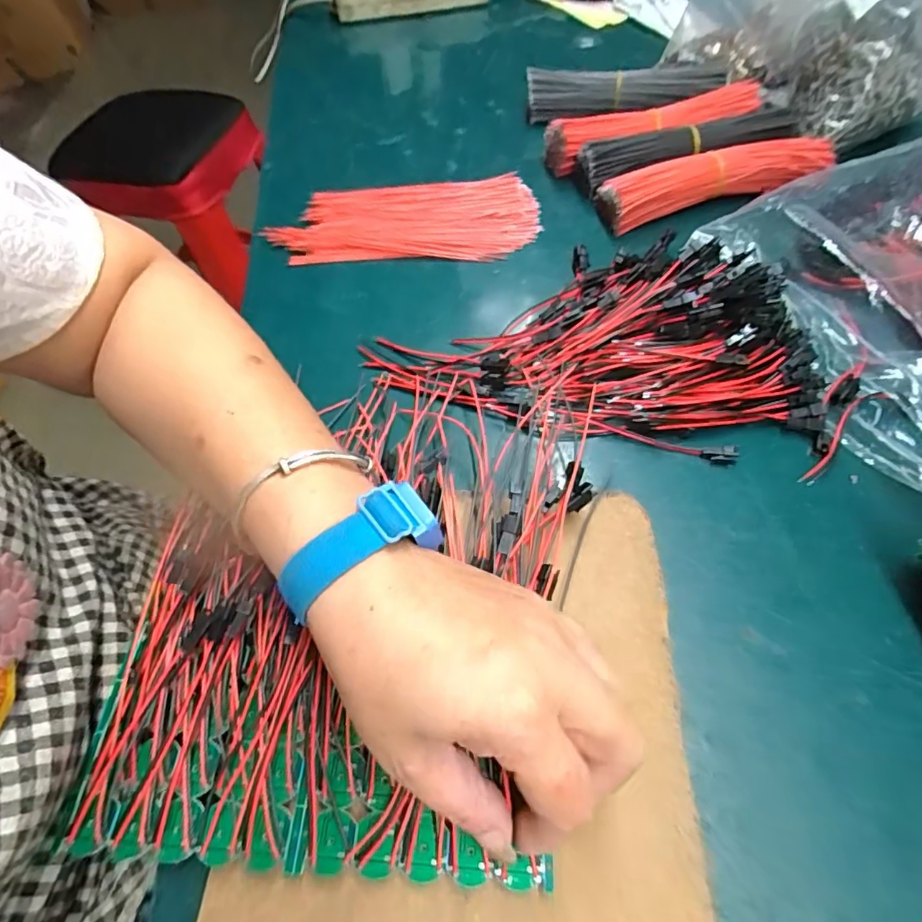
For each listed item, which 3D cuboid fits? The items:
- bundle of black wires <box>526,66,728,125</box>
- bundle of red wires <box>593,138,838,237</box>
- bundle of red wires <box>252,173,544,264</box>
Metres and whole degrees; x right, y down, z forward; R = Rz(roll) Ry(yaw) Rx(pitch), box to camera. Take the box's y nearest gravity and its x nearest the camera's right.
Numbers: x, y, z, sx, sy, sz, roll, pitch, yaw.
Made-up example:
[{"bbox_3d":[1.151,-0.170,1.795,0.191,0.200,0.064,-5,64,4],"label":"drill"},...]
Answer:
[{"bbox_3d":[0.148,-0.344,0.510,0.171,0.031,0.038,-4,57,2],"label":"bundle of black wires"},{"bbox_3d":[0.197,-0.221,0.431,0.175,0.028,0.042,-13,57,-4],"label":"bundle of red wires"},{"bbox_3d":[-0.042,-0.196,0.444,0.206,0.016,0.090,-5,57,1],"label":"bundle of red wires"}]

